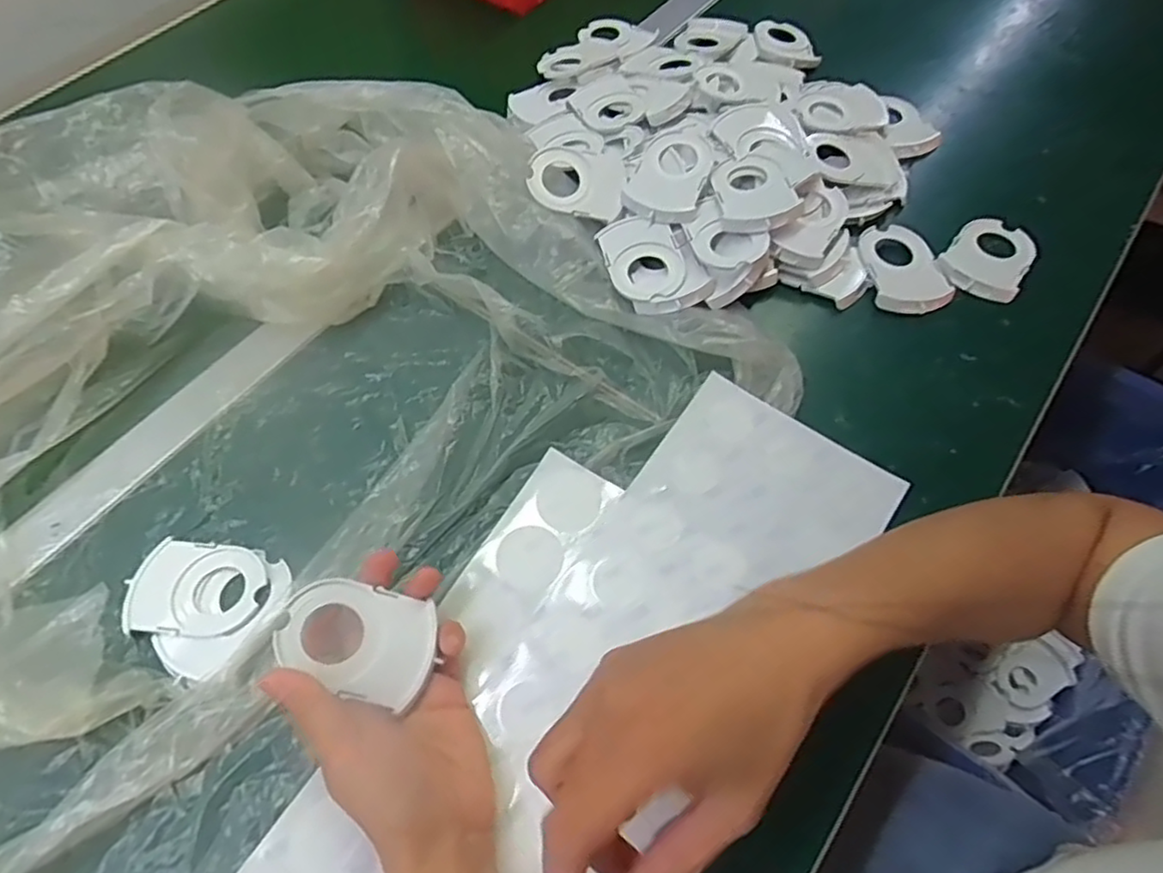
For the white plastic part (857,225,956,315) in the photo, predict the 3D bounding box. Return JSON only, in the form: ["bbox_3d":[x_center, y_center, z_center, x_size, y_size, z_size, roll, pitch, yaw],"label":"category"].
[{"bbox_3d":[0.240,-0.126,0.499,0.058,0.010,0.075,-7,60,-3],"label":"white plastic part"}]

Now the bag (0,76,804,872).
[{"bbox_3d":[-0.203,0.021,0.396,0.517,0.096,0.610,26,64,16],"label":"bag"}]

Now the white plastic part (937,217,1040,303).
[{"bbox_3d":[0.311,-0.139,0.508,0.057,0.019,0.078,32,65,18],"label":"white plastic part"}]

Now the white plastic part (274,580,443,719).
[{"bbox_3d":[-0.112,0.104,0.340,0.075,0.004,0.052,19,64,-14],"label":"white plastic part"}]

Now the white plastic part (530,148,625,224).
[{"bbox_3d":[-0.003,-0.197,0.512,0.070,0.015,0.056,5,60,5],"label":"white plastic part"}]

